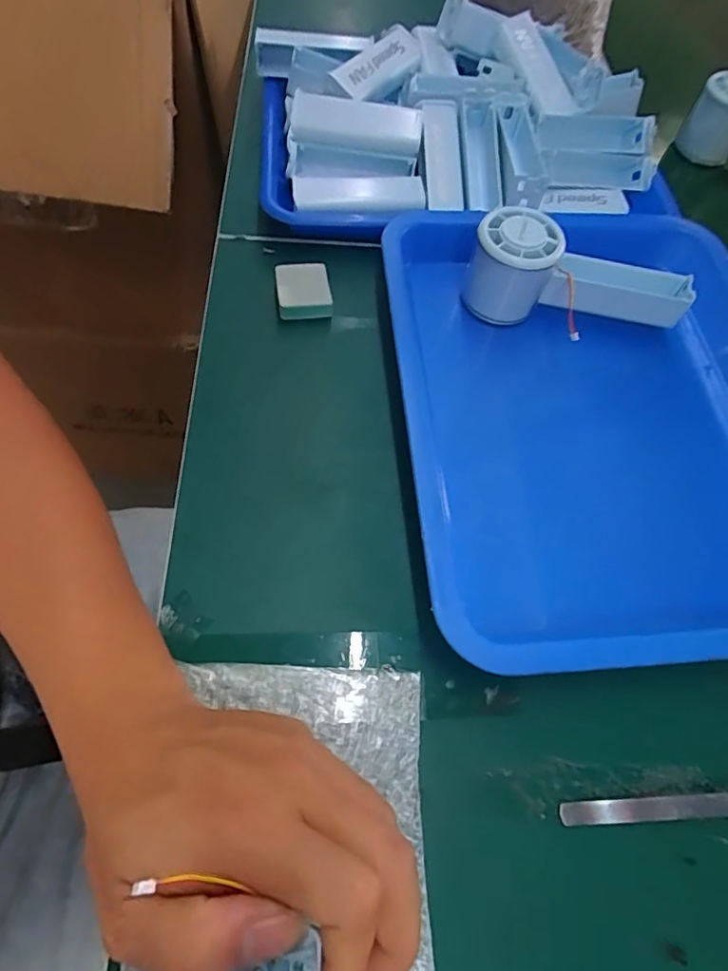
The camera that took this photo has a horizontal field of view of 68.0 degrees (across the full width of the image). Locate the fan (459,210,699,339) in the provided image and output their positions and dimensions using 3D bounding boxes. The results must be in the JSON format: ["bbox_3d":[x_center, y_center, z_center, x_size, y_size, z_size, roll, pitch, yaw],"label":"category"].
[{"bbox_3d":[0.147,-0.143,0.375,0.149,0.062,0.052,6,62,-4],"label":"fan"}]

